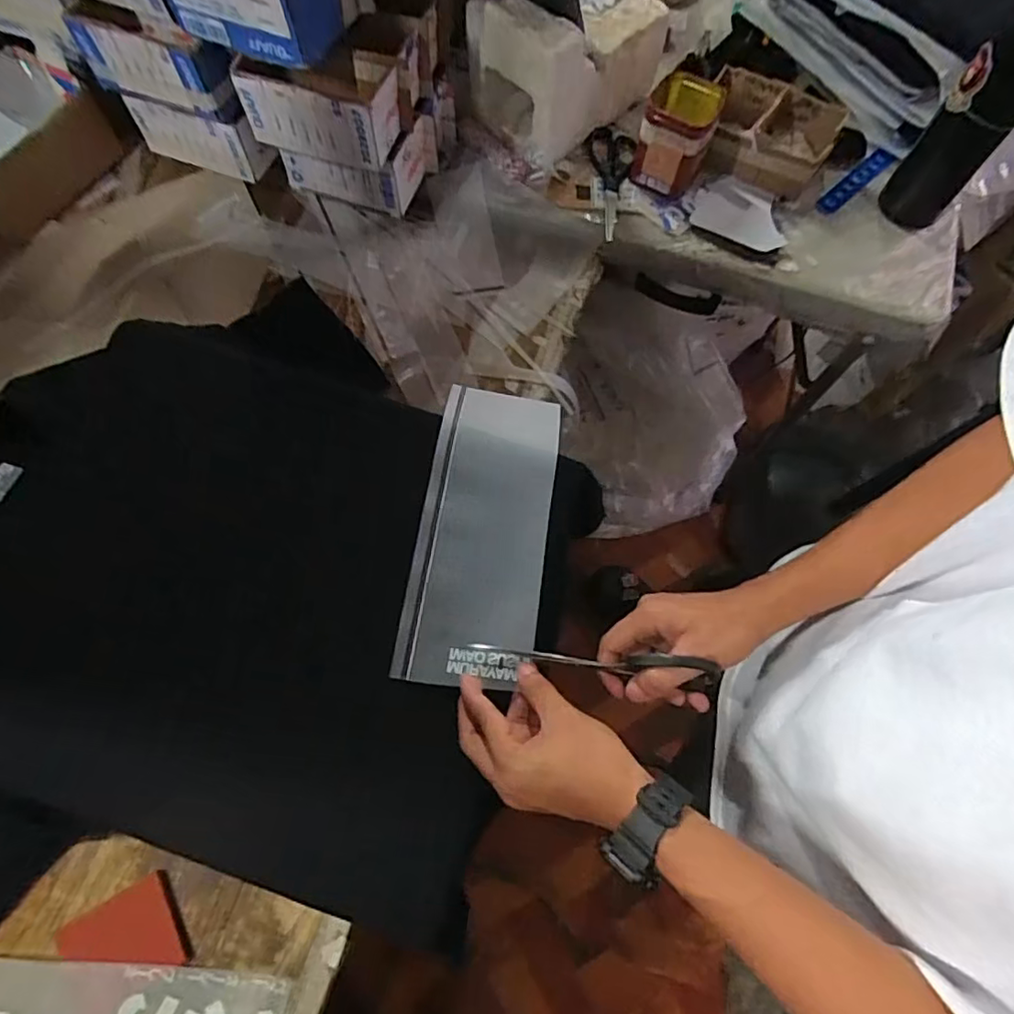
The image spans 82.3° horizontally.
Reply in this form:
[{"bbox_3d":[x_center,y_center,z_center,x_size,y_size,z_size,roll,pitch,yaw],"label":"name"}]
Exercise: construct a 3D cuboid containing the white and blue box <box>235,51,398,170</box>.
[{"bbox_3d":[-0.193,-0.444,0.637,0.145,0.080,0.085,15,69,5],"label":"white and blue box"}]

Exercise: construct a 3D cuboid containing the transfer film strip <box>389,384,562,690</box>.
[{"bbox_3d":[-0.020,0.013,0.500,0.109,0.017,0.267,9,67,1],"label":"transfer film strip"}]

